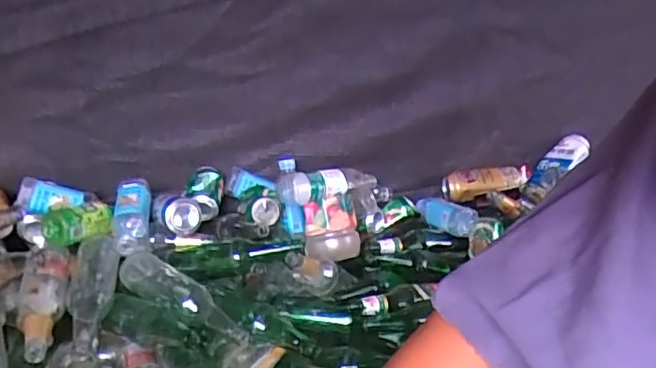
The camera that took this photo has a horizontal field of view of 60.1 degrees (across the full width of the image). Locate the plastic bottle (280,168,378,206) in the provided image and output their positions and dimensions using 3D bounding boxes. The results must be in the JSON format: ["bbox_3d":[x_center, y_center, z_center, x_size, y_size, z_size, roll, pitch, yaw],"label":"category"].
[{"bbox_3d":[0.019,-0.003,1.128,0.221,0.063,0.054,-11,23,-27],"label":"plastic bottle"}]

